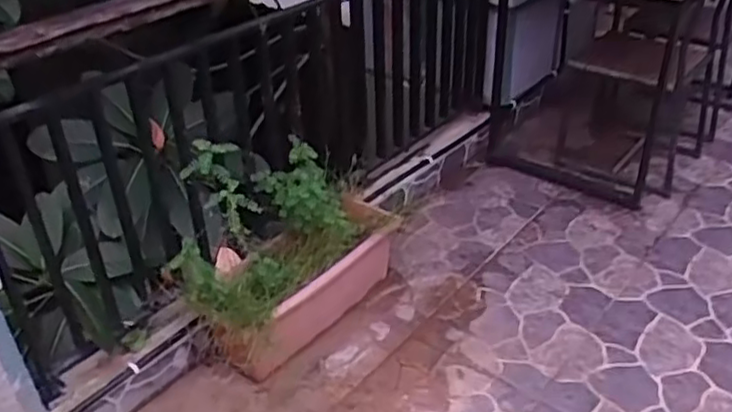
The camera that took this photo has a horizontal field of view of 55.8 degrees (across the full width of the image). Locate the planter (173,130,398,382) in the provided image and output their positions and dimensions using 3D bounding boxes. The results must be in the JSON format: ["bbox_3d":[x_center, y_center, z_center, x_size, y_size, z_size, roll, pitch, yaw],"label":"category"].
[{"bbox_3d":[-0.181,0.019,1.836,0.248,0.622,0.722,18,38,27],"label":"planter"}]

